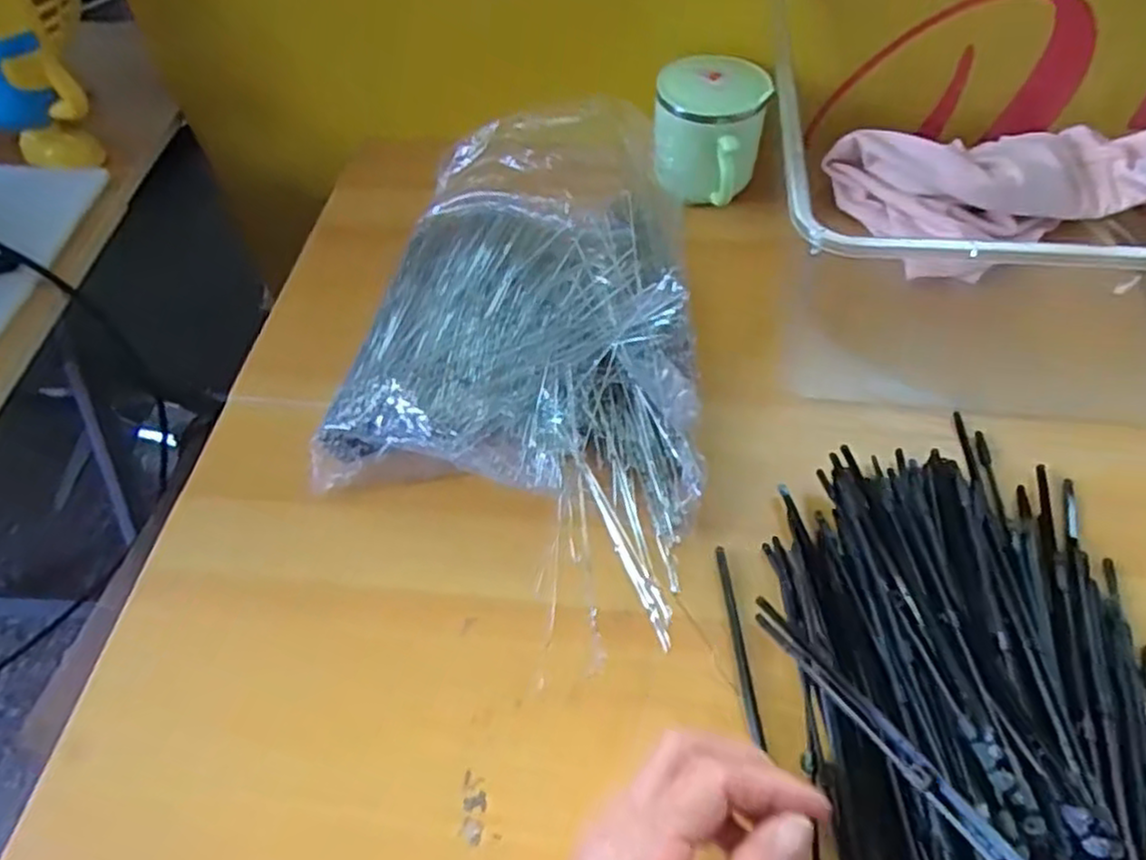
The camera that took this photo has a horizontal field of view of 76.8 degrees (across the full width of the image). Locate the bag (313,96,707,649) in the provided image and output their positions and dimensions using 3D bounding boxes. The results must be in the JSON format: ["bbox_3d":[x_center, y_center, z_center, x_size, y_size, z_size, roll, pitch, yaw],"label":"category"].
[{"bbox_3d":[-0.018,-0.066,0.426,0.215,0.058,0.321,12,60,4],"label":"bag"}]

